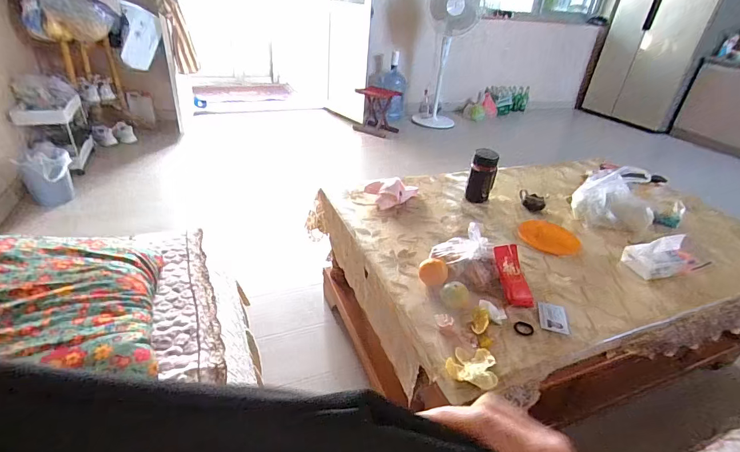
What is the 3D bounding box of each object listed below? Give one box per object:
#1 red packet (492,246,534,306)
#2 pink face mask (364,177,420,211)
[{"bbox_3d":[0.316,0.109,0.851,0.056,0.020,0.140,-4,66,-13],"label":"red packet"},{"bbox_3d":[0.084,-0.108,1.195,0.170,0.064,0.095,-13,36,-27],"label":"pink face mask"}]

